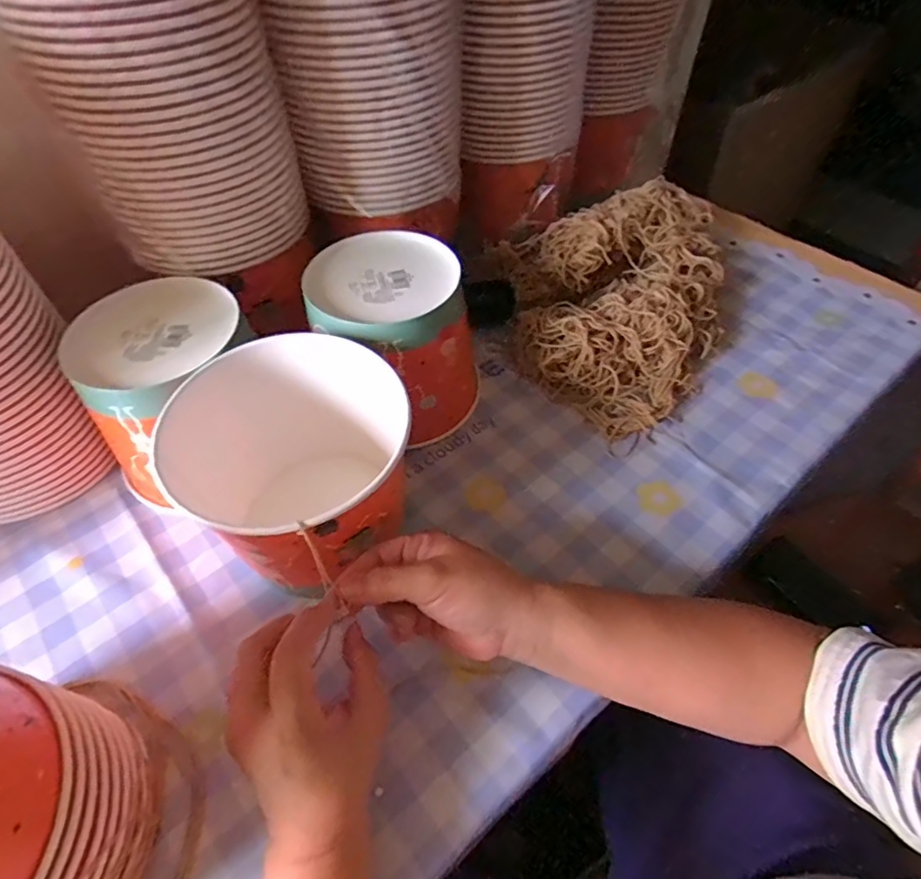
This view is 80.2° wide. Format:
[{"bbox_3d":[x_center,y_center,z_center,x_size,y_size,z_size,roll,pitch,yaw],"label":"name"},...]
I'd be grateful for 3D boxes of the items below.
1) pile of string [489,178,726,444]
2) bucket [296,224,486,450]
[{"bbox_3d":[0.162,-0.171,0.595,0.231,0.085,0.338,19,54,18],"label":"pile of string"},{"bbox_3d":[-0.053,-0.087,0.498,0.129,0.146,0.126,-1,50,2],"label":"bucket"}]

